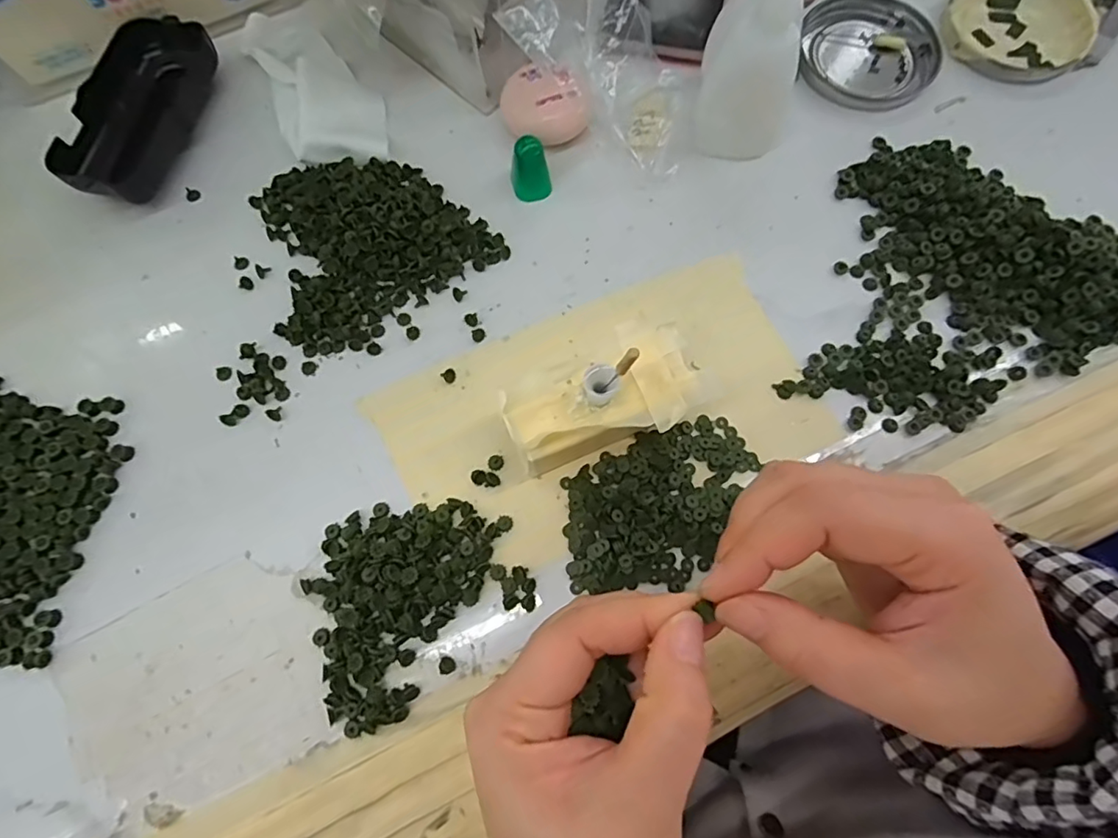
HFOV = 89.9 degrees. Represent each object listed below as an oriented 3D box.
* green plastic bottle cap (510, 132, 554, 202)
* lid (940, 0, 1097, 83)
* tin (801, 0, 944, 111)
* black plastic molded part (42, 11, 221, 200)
[{"bbox_3d":[-0.015,-0.130,0.291,0.020,0.029,0.016,-4,73,-1],"label":"green plastic bottle cap"},{"bbox_3d":[0.269,-0.232,0.328,0.083,0.009,0.077,0,73,1],"label":"lid"},{"bbox_3d":[0.182,-0.215,0.328,0.076,0.007,0.080,0,73,1],"label":"tin"},{"bbox_3d":[-0.231,-0.169,0.308,0.052,0.023,0.109,14,74,5],"label":"black plastic molded part"}]

